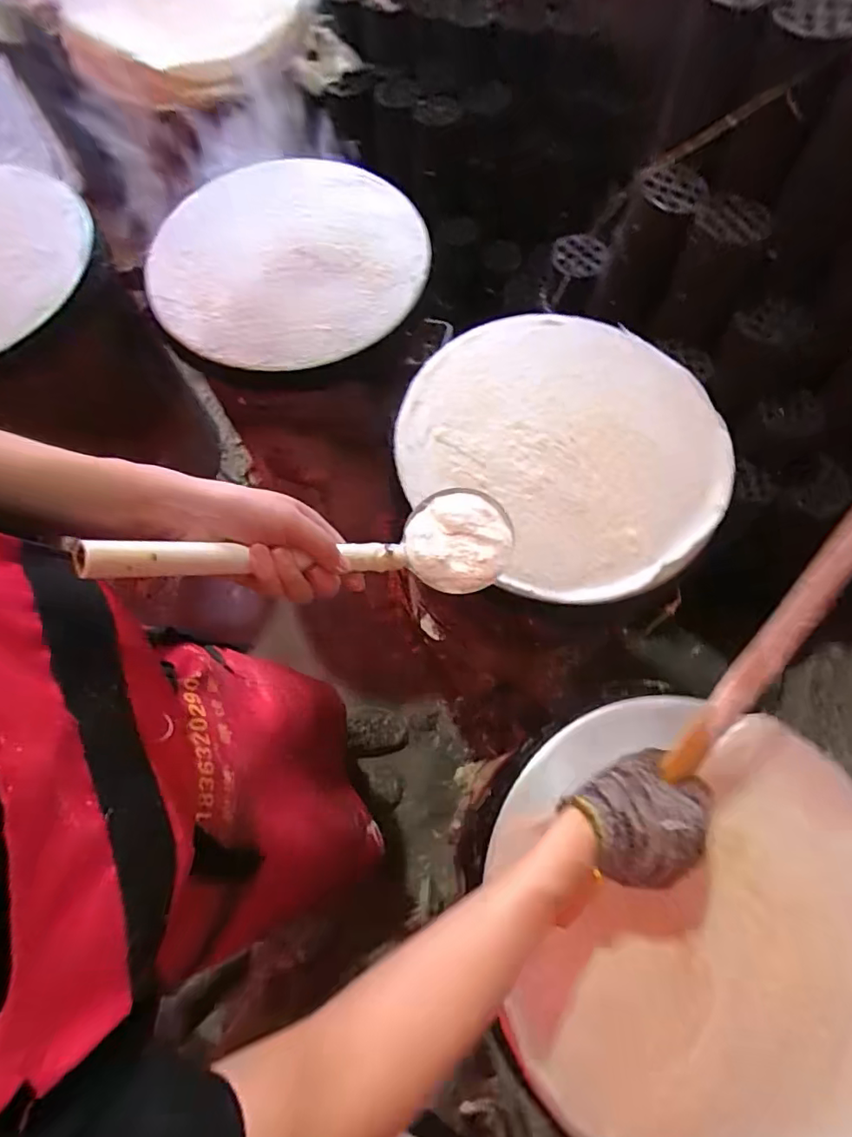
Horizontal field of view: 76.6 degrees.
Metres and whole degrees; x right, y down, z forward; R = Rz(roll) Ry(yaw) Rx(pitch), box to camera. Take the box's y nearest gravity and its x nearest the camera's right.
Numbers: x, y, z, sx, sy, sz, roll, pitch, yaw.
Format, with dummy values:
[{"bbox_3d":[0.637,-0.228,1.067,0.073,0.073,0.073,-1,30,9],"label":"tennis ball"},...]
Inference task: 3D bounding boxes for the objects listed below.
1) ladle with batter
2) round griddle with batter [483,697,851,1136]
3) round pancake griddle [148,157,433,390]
[{"bbox_3d":[-0.065,-0.021,0.396,0.324,0.055,0.090,-3,67,-40],"label":"ladle with batter"},{"bbox_3d":[0.239,0.299,0.472,0.355,0.038,0.350,0,72,1],"label":"round griddle with batter"},{"bbox_3d":[-0.176,-0.421,0.744,0.348,0.050,0.381,0,72,1],"label":"round pancake griddle"}]

